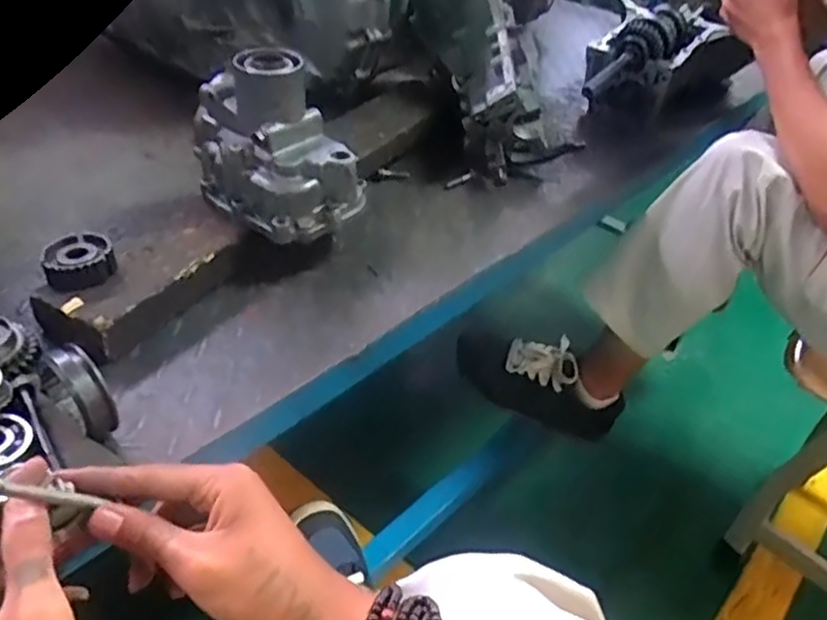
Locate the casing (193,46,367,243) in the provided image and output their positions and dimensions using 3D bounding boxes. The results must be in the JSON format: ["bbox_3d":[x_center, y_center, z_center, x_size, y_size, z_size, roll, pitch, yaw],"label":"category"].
[{"bbox_3d":[-0.125,-0.165,0.670,0.136,0.134,0.151,-17,44,-27],"label":"casing"}]

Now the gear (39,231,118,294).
[{"bbox_3d":[-0.286,-0.042,0.601,0.051,0.030,0.051,4,38,-3],"label":"gear"}]

